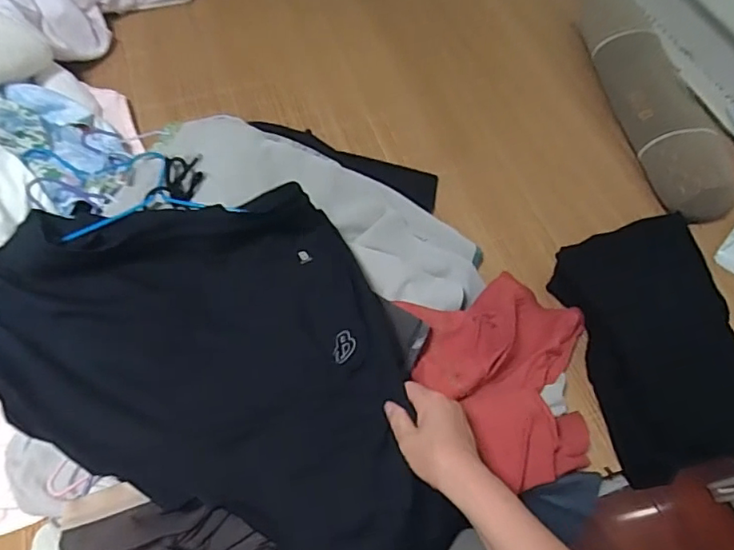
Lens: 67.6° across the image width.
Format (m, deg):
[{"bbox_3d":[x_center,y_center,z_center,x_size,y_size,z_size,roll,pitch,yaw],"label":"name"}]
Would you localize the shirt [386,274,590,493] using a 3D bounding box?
[{"bbox_3d":[0.191,0.115,0.684,0.244,0.117,0.252,0,61,0],"label":"shirt"}]

